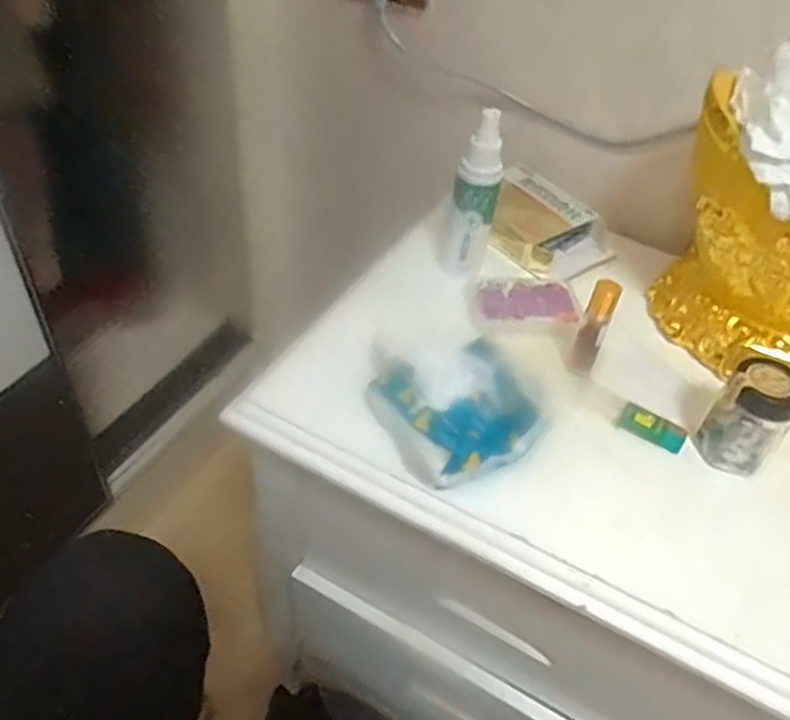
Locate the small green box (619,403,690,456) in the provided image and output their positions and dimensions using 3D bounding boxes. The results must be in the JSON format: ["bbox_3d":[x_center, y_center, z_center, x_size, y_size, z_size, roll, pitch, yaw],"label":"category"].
[{"bbox_3d":[0.188,0.050,0.497,0.046,0.011,0.020,25,48,18],"label":"small green box"}]

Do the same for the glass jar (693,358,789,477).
[{"bbox_3d":[0.243,0.039,0.471,0.054,0.069,0.051,34,51,25],"label":"glass jar"}]

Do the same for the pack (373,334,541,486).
[{"bbox_3d":[0.043,0.027,0.484,0.114,0.036,0.110,-22,51,-26],"label":"pack"}]

